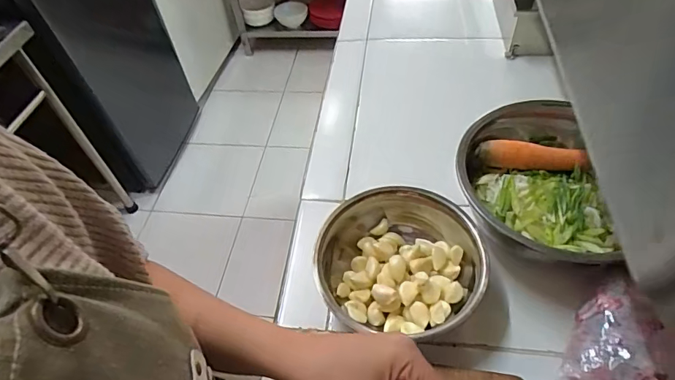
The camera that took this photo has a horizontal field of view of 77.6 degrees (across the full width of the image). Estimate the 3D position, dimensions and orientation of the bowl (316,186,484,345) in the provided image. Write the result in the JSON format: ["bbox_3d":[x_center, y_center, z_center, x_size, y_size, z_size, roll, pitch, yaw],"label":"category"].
[{"bbox_3d":[0.069,0.088,0.488,0.178,0.088,0.157,1,51,7],"label":"bowl"}]

